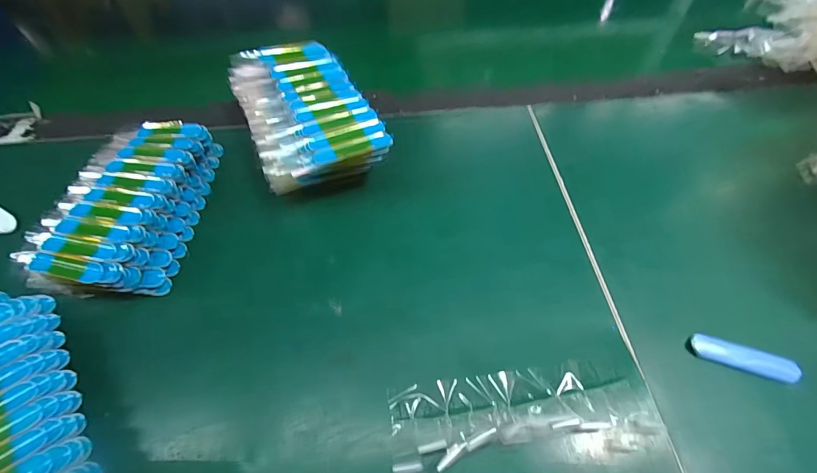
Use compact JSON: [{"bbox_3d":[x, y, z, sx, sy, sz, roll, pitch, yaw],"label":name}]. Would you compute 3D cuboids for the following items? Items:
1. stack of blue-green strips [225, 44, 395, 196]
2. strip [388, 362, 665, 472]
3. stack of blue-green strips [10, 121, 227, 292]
[{"bbox_3d":[-0.092,-0.109,0.351,0.104,0.050,0.174,-24,56,-12],"label":"stack of blue-green strips"},{"bbox_3d":[0.068,0.102,0.236,0.158,0.022,0.050,-7,54,0],"label":"strip"},{"bbox_3d":[-0.227,-0.030,0.324,0.105,0.039,0.159,2,55,6],"label":"stack of blue-green strips"}]

